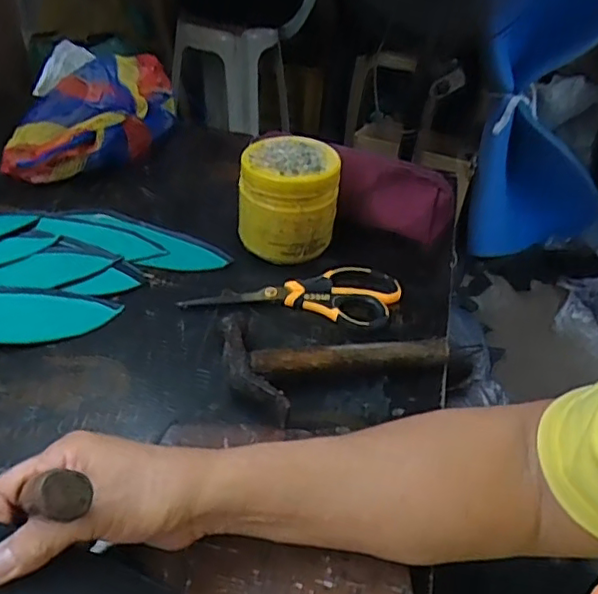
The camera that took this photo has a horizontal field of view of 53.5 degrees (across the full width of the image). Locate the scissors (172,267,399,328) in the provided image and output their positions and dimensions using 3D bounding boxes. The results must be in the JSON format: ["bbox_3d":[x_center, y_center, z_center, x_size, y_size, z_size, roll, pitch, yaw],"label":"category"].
[{"bbox_3d":[-0.004,-0.006,0.560,0.194,0.015,0.076,7,41,5],"label":"scissors"}]

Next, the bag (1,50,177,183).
[{"bbox_3d":[-0.252,-0.228,0.756,0.155,0.071,0.292,14,42,12],"label":"bag"}]

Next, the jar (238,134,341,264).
[{"bbox_3d":[-0.009,-0.094,0.594,0.095,0.100,0.087,2,40,-2],"label":"jar"}]

